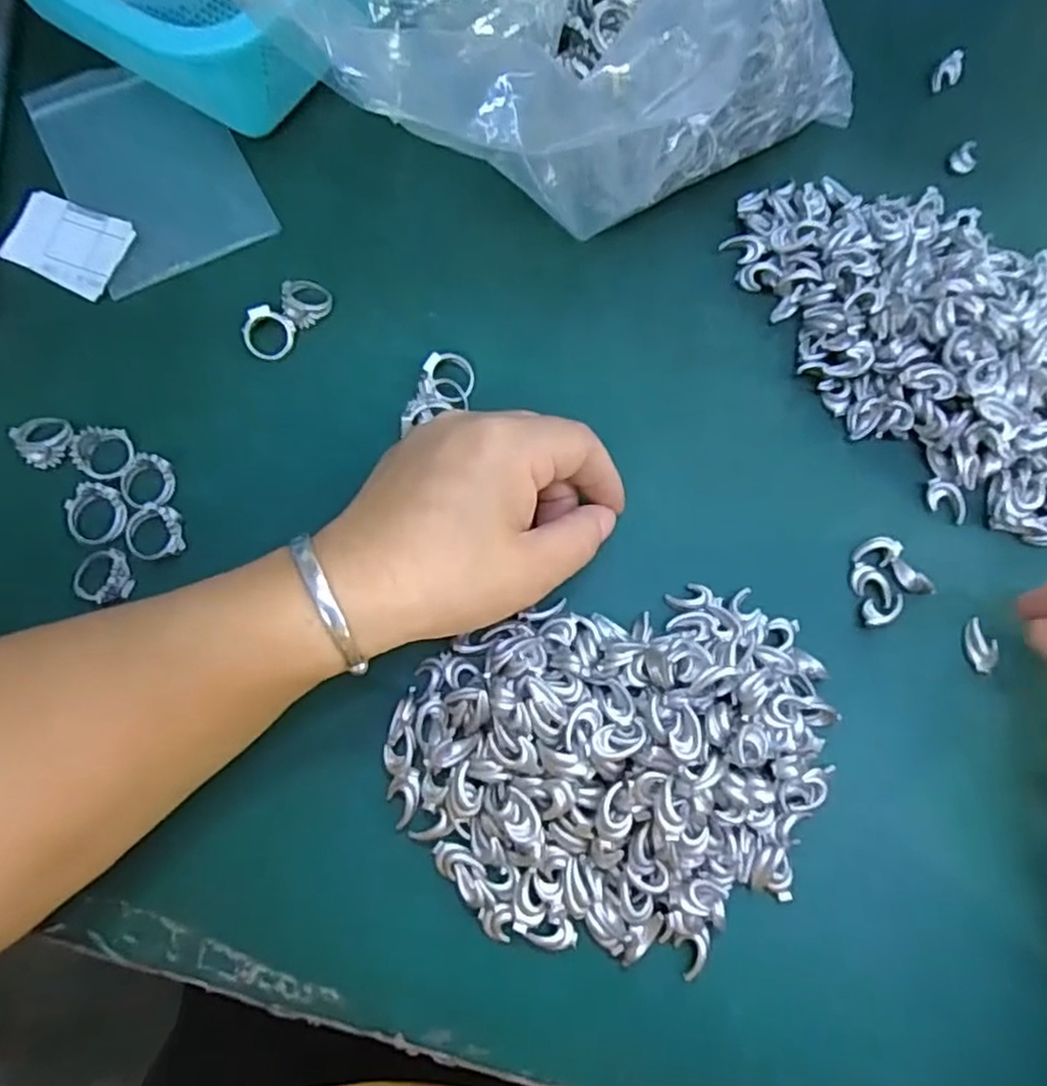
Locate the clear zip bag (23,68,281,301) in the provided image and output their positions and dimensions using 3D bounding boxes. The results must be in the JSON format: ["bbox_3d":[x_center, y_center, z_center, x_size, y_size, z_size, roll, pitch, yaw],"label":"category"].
[{"bbox_3d":[-0.179,-0.182,0.335,0.080,0.010,0.131,-27,77,-8],"label":"clear zip bag"}]

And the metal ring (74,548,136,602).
[{"bbox_3d":[-0.165,0.013,0.275,0.020,0.007,0.021,0,75,-1],"label":"metal ring"}]

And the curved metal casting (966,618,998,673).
[{"bbox_3d":[0.182,0.040,0.277,0.011,0.004,0.021,1,75,-1],"label":"curved metal casting"}]

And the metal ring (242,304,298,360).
[{"bbox_3d":[-0.109,-0.090,0.302,0.021,0.004,0.021,-6,107,-19],"label":"metal ring"}]

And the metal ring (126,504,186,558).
[{"bbox_3d":[-0.148,-0.004,0.279,0.021,0.008,0.021,0,75,-1],"label":"metal ring"}]

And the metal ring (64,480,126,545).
[{"bbox_3d":[-0.170,-0.012,0.279,0.022,0.005,0.025,-14,100,-6],"label":"metal ring"}]

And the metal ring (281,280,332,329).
[{"bbox_3d":[-0.095,-0.106,0.307,0.019,0.007,0.022,-3,75,-2],"label":"metal ring"}]

